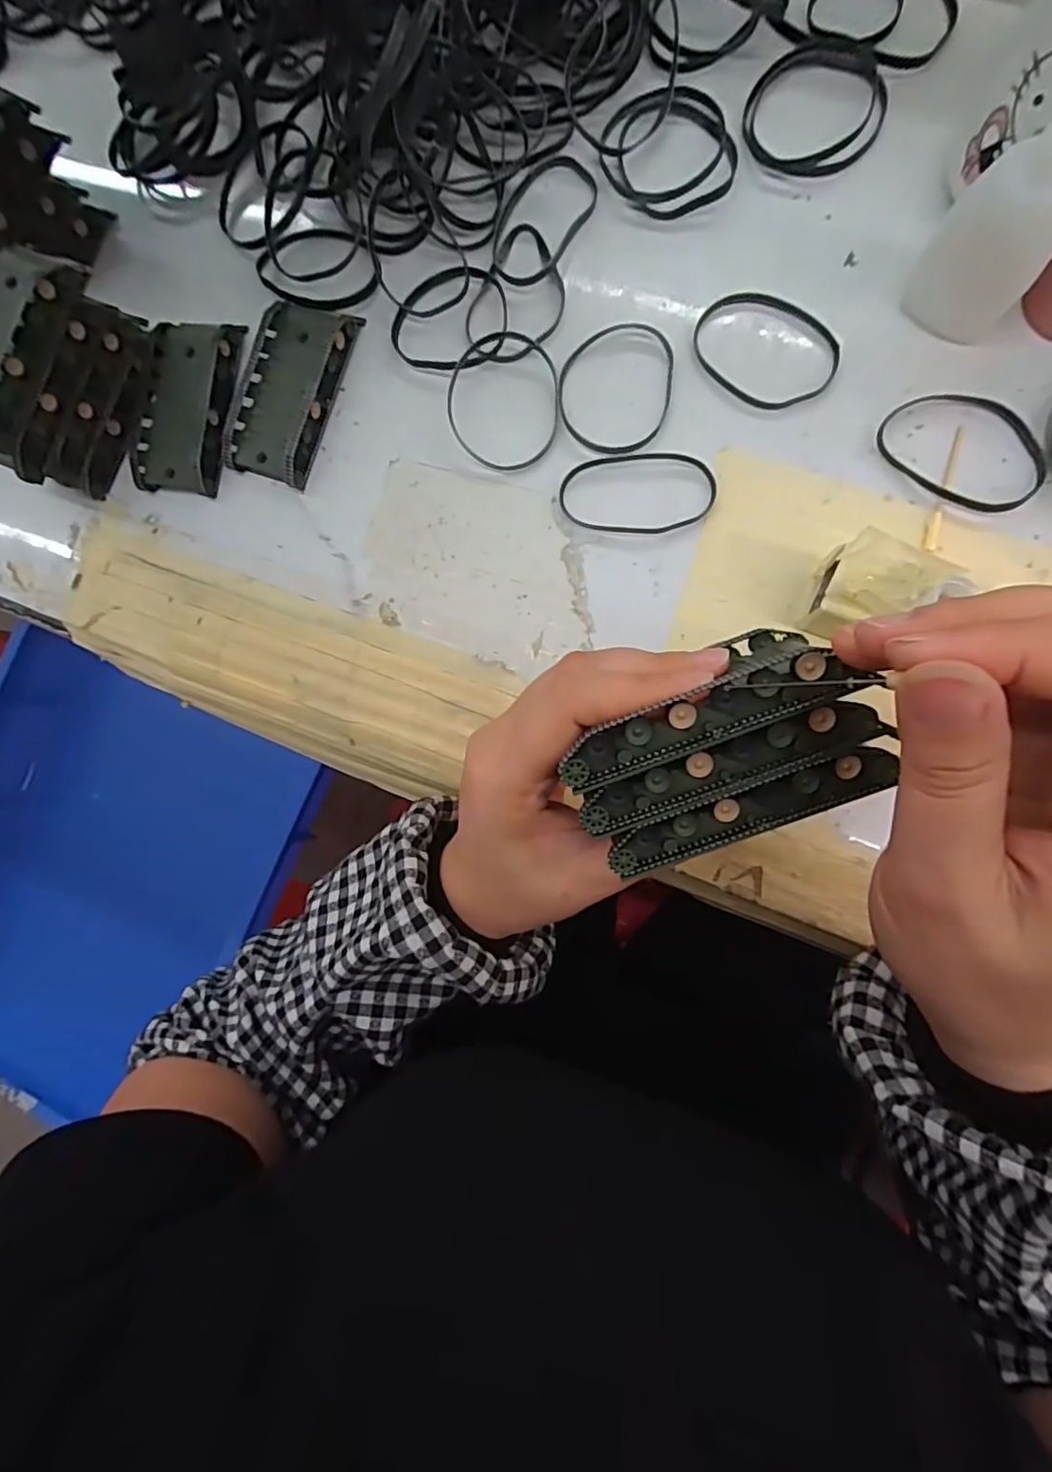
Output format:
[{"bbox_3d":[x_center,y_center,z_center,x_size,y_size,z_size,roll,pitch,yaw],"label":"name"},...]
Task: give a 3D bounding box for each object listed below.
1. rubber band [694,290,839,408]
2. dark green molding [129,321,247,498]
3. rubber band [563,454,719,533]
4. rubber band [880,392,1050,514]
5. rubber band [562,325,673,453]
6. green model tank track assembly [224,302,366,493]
[{"bbox_3d":[0.113,-0.183,0.278,0.069,0.004,0.049,40,94,9],"label":"rubber band"},{"bbox_3d":[-0.182,-0.178,0.318,0.052,0.017,0.090,9,88,9],"label":"dark green molding"},{"bbox_3d":[0.054,-0.119,0.283,0.073,0.004,0.039,5,88,9],"label":"rubber band"},{"bbox_3d":[0.197,-0.129,0.261,0.049,0.006,0.070,-45,82,4],"label":"rubber band"},{"bbox_3d":[0.043,-0.170,0.286,0.054,0.004,0.064,6,88,9],"label":"rubber band"},{"bbox_3d":[-0.125,-0.182,0.309,0.045,0.018,0.092,21,91,9],"label":"green model tank track assembly"}]

